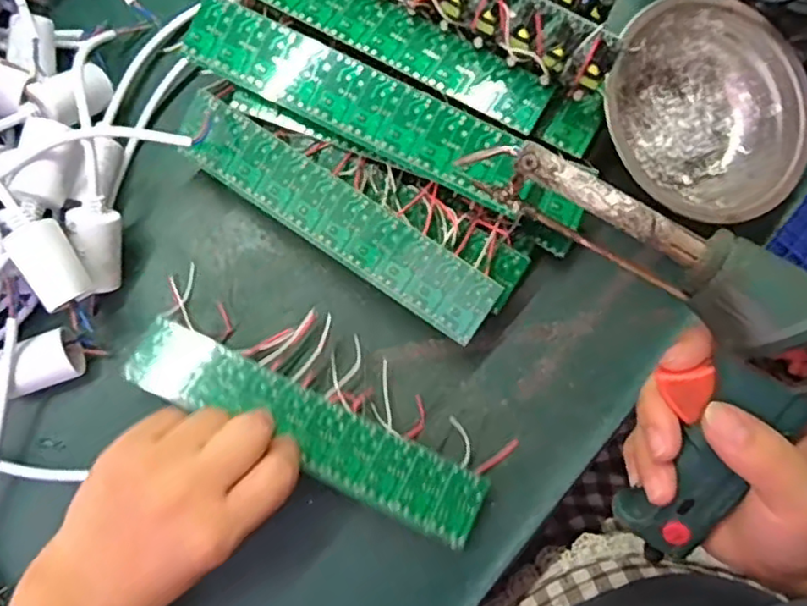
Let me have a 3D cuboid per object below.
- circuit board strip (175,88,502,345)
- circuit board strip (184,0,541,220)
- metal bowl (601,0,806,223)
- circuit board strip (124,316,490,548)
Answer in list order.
[{"bbox_3d":[-0.038,-0.048,0.360,0.196,0.004,0.037,35,101,6],"label":"circuit board strip"},{"bbox_3d":[-0.030,-0.108,0.348,0.186,0.010,0.041,27,97,4],"label":"circuit board strip"},{"bbox_3d":[0.175,-0.106,0.376,0.122,0.053,0.120,0,80,0],"label":"metal bowl"},{"bbox_3d":[-0.053,0.067,0.352,0.201,0.011,0.039,27,81,5],"label":"circuit board strip"}]

